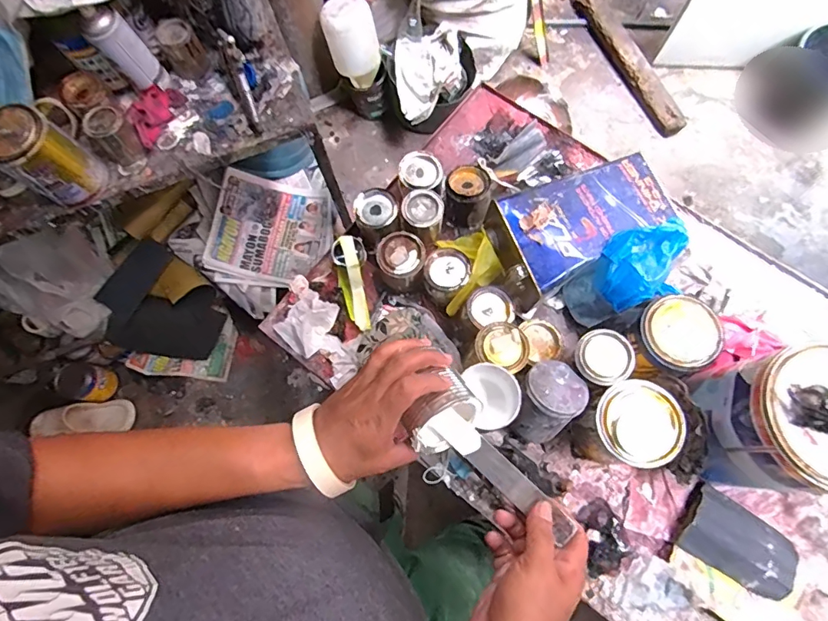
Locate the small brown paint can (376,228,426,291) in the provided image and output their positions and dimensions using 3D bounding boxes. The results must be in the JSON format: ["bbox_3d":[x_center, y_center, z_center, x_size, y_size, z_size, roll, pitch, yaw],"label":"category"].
[{"bbox_3d":[-0.019,-0.079,0.730,0.072,0.066,0.072,-1,75,4],"label":"small brown paint can"}]

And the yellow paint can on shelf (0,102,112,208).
[{"bbox_3d":[-0.589,-0.241,0.749,0.104,0.146,0.098,-1,75,4],"label":"yellow paint can on shelf"}]

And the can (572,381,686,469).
[{"bbox_3d":[0.279,0.159,0.633,0.098,0.149,0.099,-1,75,4],"label":"can"}]

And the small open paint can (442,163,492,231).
[{"bbox_3d":[0.087,-0.186,0.772,0.071,0.078,0.082,6,75,6],"label":"small open paint can"}]

